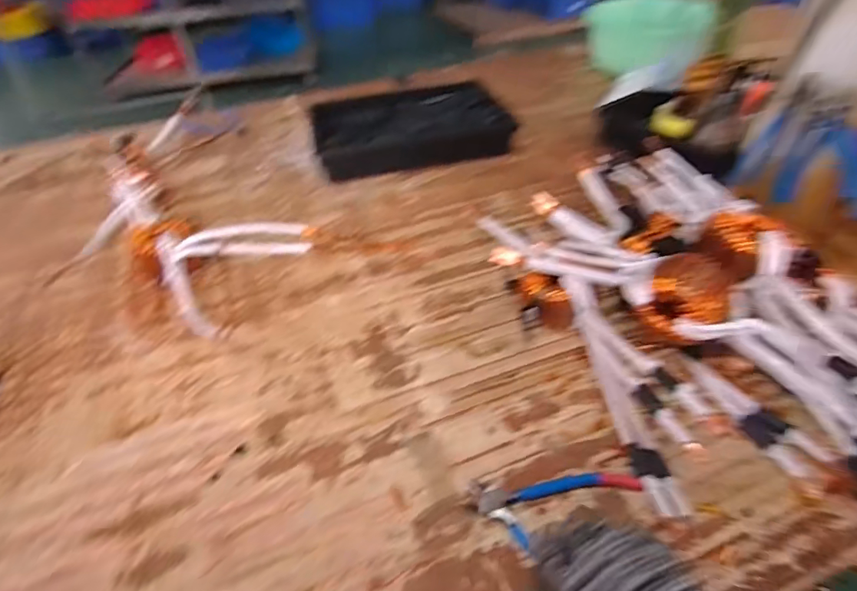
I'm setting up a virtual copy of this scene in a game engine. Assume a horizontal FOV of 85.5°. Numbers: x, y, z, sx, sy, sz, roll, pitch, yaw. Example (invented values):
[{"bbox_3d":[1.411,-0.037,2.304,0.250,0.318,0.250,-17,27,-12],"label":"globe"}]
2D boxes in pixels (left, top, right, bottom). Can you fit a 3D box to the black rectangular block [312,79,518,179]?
[{"bbox_3d":[-0.038,-0.336,0.909,0.354,0.050,0.277,-13,44,-9],"label":"black rectangular block"}]

